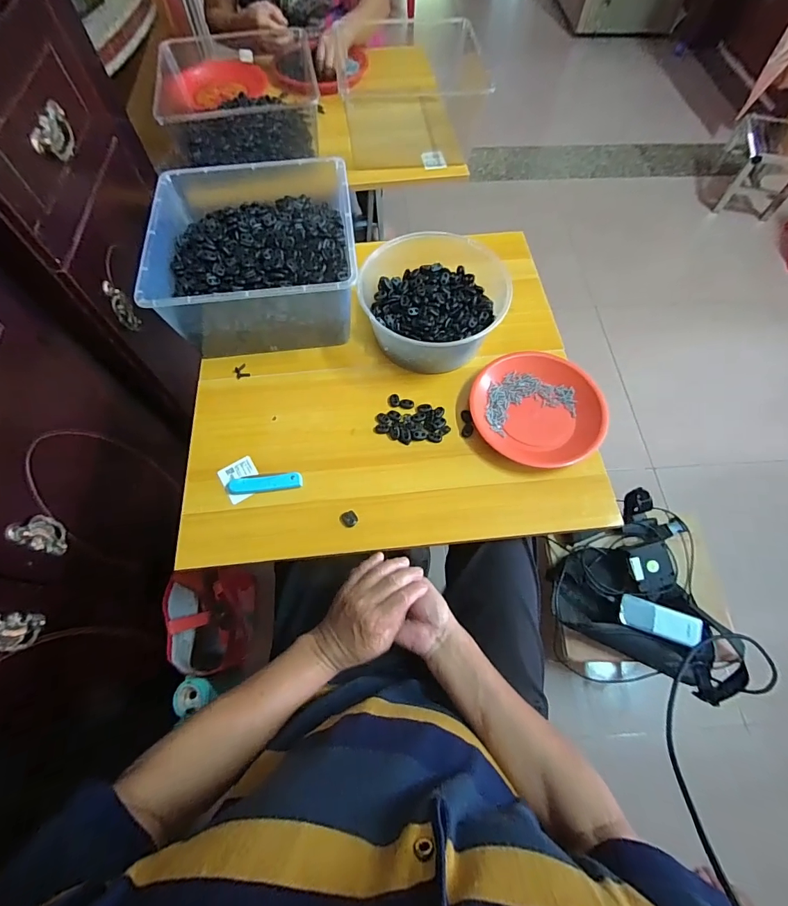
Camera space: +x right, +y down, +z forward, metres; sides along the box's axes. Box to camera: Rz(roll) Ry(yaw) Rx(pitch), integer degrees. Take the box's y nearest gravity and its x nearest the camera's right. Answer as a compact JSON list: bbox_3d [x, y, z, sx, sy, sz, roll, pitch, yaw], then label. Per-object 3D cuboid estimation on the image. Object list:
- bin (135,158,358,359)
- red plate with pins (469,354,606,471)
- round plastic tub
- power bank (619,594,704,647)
[{"bbox_3d":[-0.214,-0.317,0.670,0.291,0.136,0.302,-6,65,-3],"label":"bin"},{"bbox_3d":[0.208,-0.066,0.612,0.179,0.026,0.187,0,64,0],"label":"red plate with pins"},{"bbox_3d":[0.061,-0.243,0.656,0.198,0.090,0.215,0,64,0],"label":"round plastic tub"},{"bbox_3d":[0.457,0.287,0.707,0.131,0.013,0.053,18,66,8],"label":"power bank"}]

